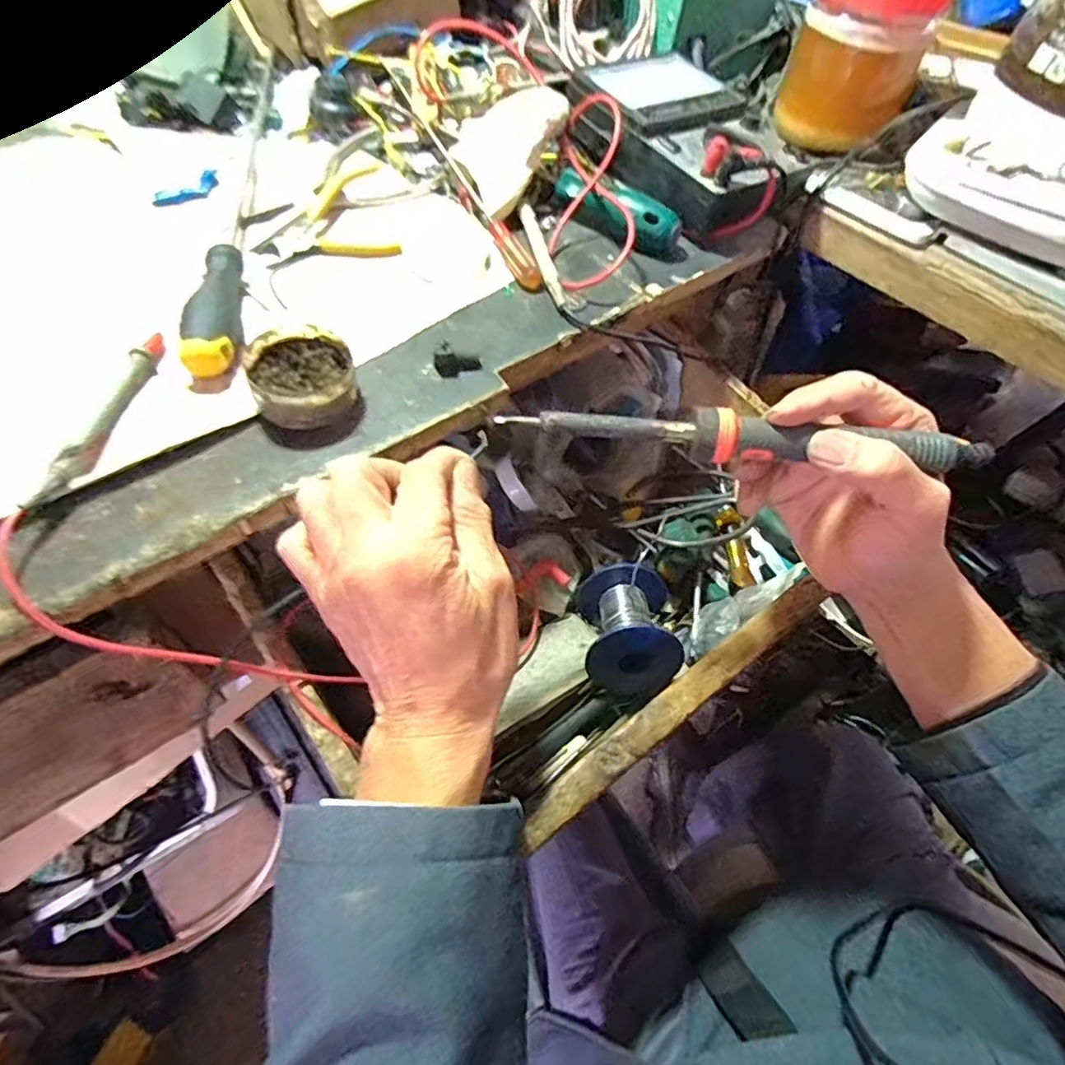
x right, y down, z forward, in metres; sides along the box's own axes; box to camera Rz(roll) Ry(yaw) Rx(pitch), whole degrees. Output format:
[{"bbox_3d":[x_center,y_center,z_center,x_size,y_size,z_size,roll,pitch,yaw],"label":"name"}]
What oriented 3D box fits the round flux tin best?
[{"bbox_3d":[-0.121,-0.081,0.330,0.052,0.025,0.057,2,56,-4],"label":"round flux tin"}]

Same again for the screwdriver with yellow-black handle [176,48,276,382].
[{"bbox_3d":[-0.192,-0.236,0.418,0.024,0.026,0.343,-3,56,-7],"label":"screwdriver with yellow-black handle"}]

